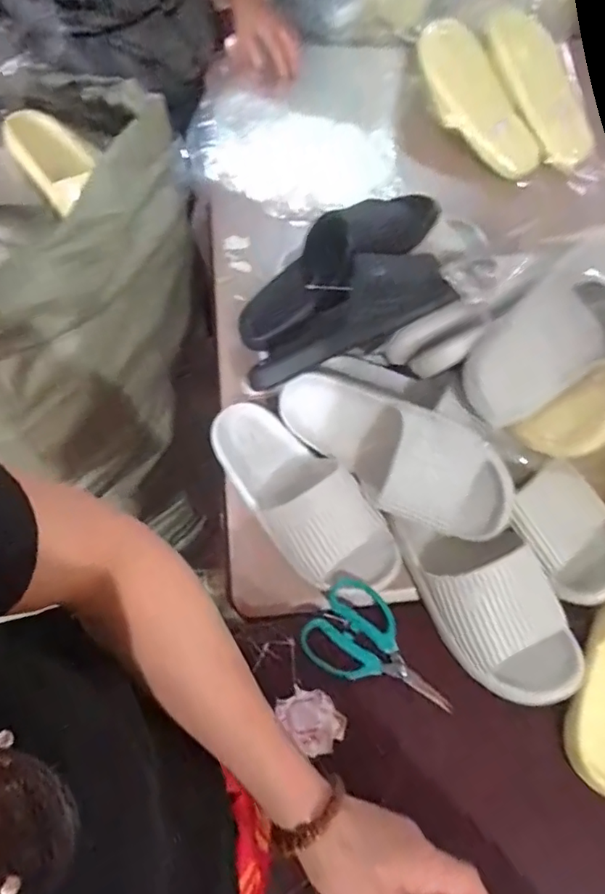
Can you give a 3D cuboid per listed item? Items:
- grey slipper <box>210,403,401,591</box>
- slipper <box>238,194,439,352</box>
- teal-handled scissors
[{"bbox_3d":[-0.004,0.047,0.551,0.096,0.056,0.245,-39,73,-17],"label":"grey slipper"},{"bbox_3d":[0.033,-0.216,0.603,0.265,0.068,0.085,-37,72,5],"label":"slipper"},{"bbox_3d":[0.078,0.201,0.514,0.147,0.009,0.089,35,70,12],"label":"teal-handled scissors"}]

